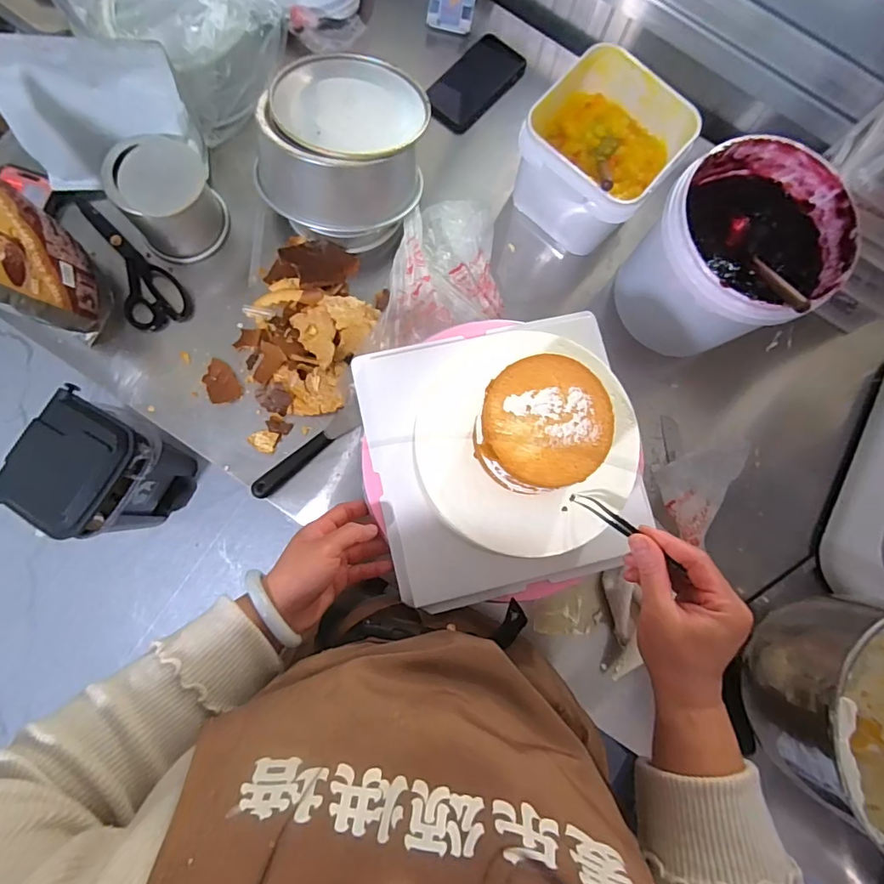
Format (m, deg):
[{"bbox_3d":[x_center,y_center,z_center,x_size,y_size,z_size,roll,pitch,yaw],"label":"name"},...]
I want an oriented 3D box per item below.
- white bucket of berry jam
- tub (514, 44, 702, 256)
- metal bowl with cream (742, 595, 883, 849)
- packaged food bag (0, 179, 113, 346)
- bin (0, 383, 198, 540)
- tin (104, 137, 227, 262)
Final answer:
[{"bbox_3d":[0.334,-0.219,0.591,0.192,0.166,0.184,1,81,-4],"label":"white bucket of berry jam"},{"bbox_3d":[0.198,-0.364,0.636,0.170,0.127,0.176,40,81,2],"label":"tub"},{"bbox_3d":[0.439,0.267,0.490,0.208,0.151,0.216,1,81,-4],"label":"metal bowl with cream"},{"bbox_3d":[-0.444,-0.209,0.517,0.072,0.236,0.174,-32,85,-8],"label":"packaged food bag"},{"bbox_3d":[-0.765,0.072,1.152,0.254,0.378,0.258,30,80,1],"label":"bin"},{"bbox_3d":[-0.332,-0.298,0.604,0.110,0.097,0.099,-37,86,-9],"label":"tin"}]

